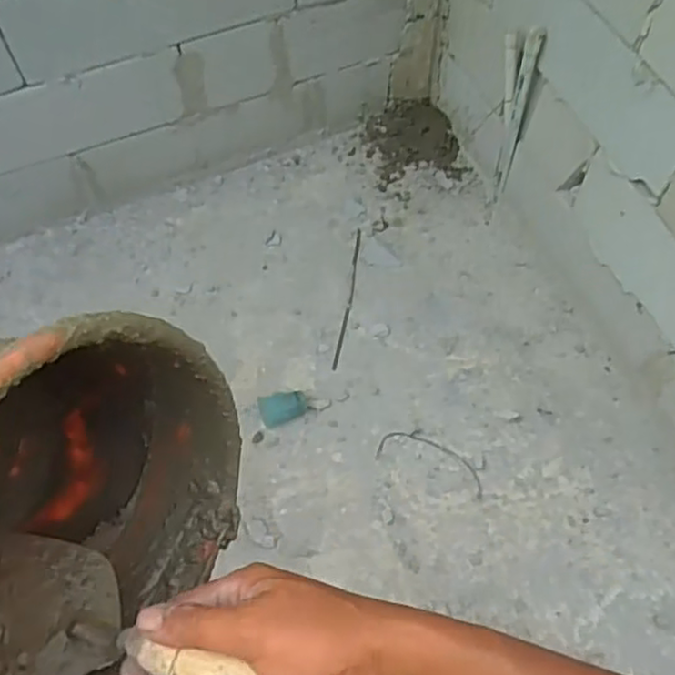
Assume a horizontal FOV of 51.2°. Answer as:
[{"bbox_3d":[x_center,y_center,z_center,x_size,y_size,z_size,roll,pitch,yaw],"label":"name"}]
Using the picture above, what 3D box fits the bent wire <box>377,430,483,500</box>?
[{"bbox_3d":[0.212,0.264,1.537,0.243,0.018,0.093,22,65,10],"label":"bent wire"}]

